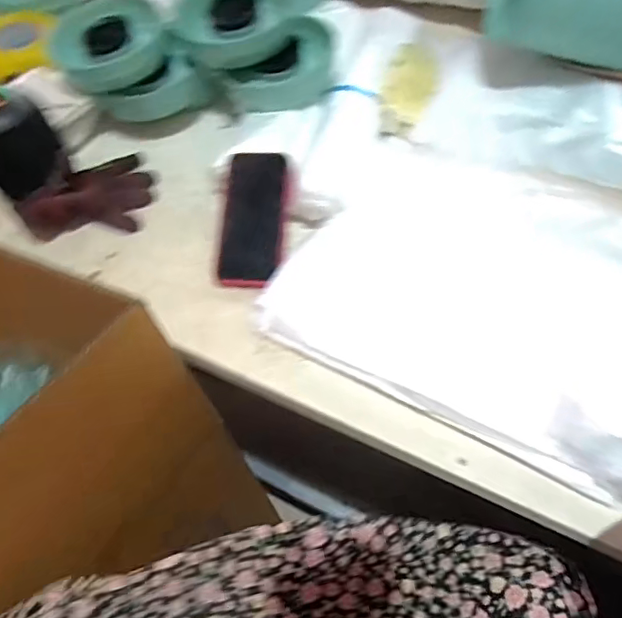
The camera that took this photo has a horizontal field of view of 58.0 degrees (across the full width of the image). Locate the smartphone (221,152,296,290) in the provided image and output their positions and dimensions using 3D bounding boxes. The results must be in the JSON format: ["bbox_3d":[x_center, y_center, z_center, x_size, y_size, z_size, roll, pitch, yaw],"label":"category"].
[{"bbox_3d":[-0.065,-0.107,0.661,0.077,0.008,0.170,3,75,4],"label":"smartphone"}]

